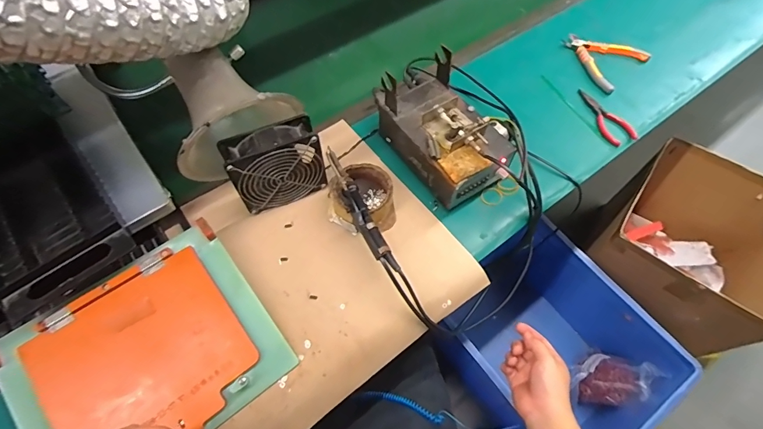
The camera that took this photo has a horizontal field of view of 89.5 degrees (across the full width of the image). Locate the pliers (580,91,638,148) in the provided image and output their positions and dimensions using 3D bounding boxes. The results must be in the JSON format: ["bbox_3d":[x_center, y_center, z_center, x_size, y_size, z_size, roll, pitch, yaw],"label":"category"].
[{"bbox_3d":[0.369,-0.168,0.645,0.035,0.020,0.128,-20,62,-12],"label":"pliers"}]

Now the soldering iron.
[{"bbox_3d":[-0.031,-0.015,0.505,0.025,0.018,0.204,-20,63,-12],"label":"soldering iron"}]

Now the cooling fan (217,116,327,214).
[{"bbox_3d":[-0.140,-0.064,0.522,0.117,0.114,0.045,-20,62,-12],"label":"cooling fan"}]

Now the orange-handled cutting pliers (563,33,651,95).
[{"bbox_3d":[0.410,-0.300,0.728,0.135,0.019,0.135,-38,68,-20],"label":"orange-handled cutting pliers"}]

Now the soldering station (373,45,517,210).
[{"bbox_3d":[0.096,-0.133,0.572,0.142,0.107,0.211,-29,65,-16],"label":"soldering station"}]

